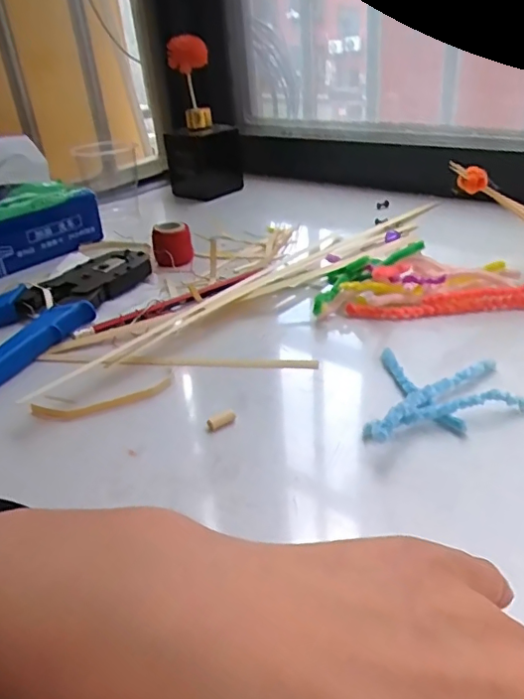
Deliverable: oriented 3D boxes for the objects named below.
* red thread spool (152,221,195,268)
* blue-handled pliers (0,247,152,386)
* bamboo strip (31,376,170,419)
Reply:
[{"bbox_3d":[-0.080,-0.092,0.498,0.035,0.034,0.040,-10,31,-7],"label":"red thread spool"},{"bbox_3d":[-0.167,-0.033,0.422,0.095,0.020,0.194,12,35,27],"label":"blue-handled pliers"},{"bbox_3d":[-0.089,0.029,0.314,0.076,0.008,0.010,-13,31,-13],"label":"bamboo strip"}]

